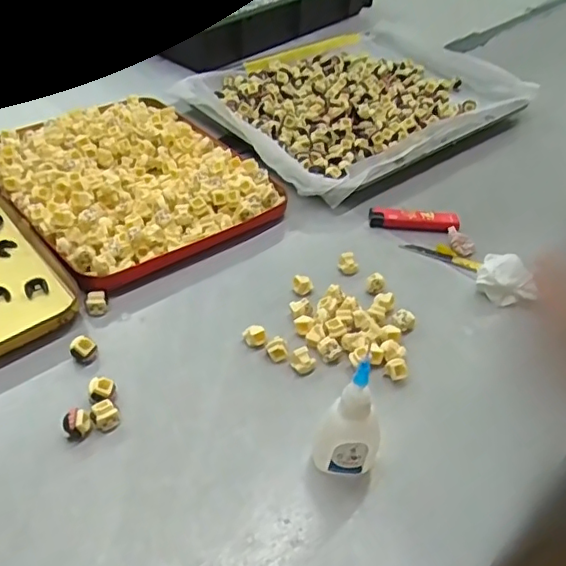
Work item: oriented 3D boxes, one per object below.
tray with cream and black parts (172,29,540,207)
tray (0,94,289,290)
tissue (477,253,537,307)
[{"bbox_3d":[0.089,-0.223,0.675,0.376,0.023,0.273,-29,53,-31],"label":"tray with cream and black parts"},{"bbox_3d":[-0.140,-0.103,0.526,0.201,0.028,0.240,-24,51,-27],"label":"tray"},{"bbox_3d":[0.175,-0.004,0.461,0.040,0.020,0.037,18,45,13],"label":"tissue"}]

